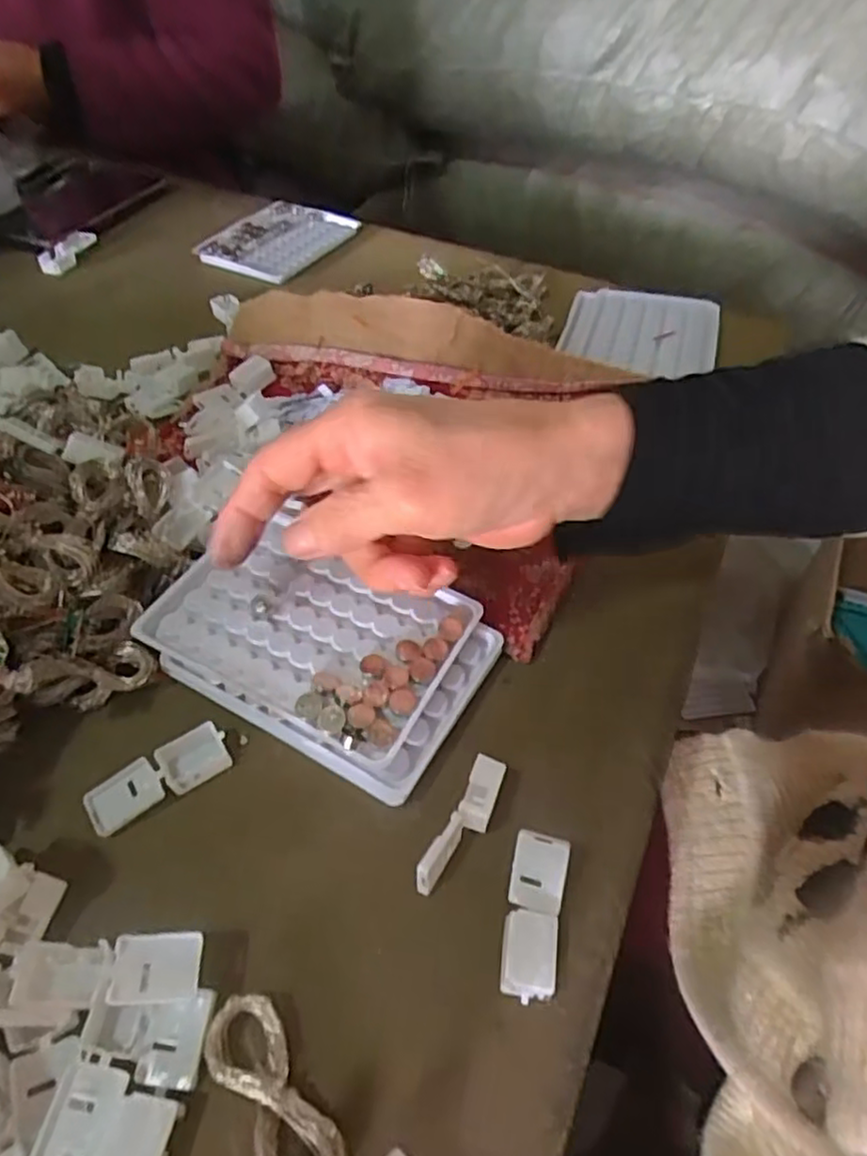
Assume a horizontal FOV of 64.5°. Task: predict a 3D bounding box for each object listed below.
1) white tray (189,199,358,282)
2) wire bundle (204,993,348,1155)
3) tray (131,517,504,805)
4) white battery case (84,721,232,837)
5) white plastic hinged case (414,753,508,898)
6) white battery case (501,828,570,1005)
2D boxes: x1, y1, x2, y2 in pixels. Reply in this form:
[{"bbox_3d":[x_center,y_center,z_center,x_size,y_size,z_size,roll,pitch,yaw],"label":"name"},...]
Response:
[{"bbox_3d":[-0.140,-0.306,0.620,0.093,0.013,0.133,20,50,14],"label":"white tray"},{"bbox_3d":[-0.050,0.160,0.210,0.025,0.013,0.061,-28,55,-26],"label":"wire bundle"},{"bbox_3d":[-0.051,0.028,0.312,0.137,0.021,0.092,23,51,17],"label":"tray"},{"bbox_3d":[-0.111,0.080,0.278,0.055,0.010,0.020,-28,55,-25],"label":"white battery case"},{"bbox_3d":[0.011,0.096,0.263,0.015,0.018,0.058,23,51,17],"label":"white plastic hinged case"},{"bbox_3d":[0.036,0.119,0.244,0.019,0.023,0.048,9,48,5],"label":"white battery case"}]

